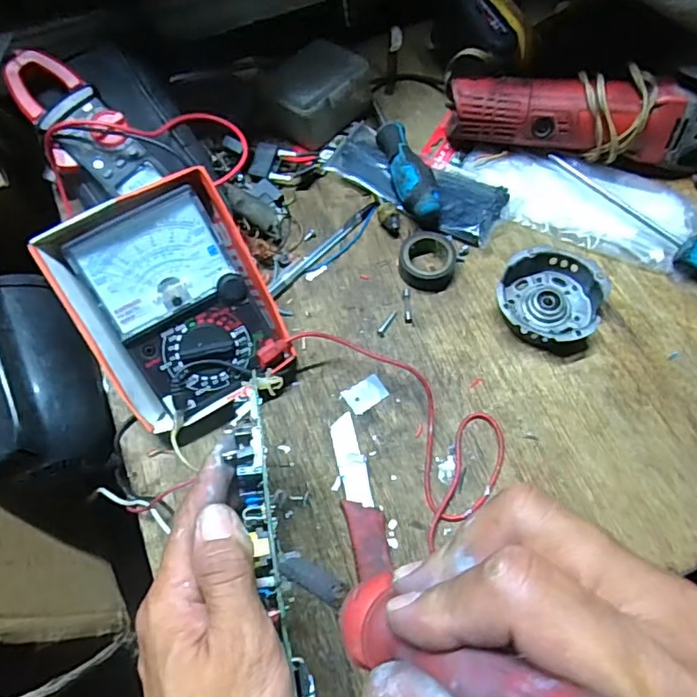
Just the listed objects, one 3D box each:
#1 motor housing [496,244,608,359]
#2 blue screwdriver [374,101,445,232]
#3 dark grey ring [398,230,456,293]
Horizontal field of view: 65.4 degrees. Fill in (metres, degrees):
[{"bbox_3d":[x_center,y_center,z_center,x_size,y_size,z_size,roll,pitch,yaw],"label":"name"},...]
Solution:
[{"bbox_3d":[0.167,-0.042,0.452,0.083,0.029,0.079,-1,65,1],"label":"motor housing"},{"bbox_3d":[0.052,-0.183,0.513,0.032,0.028,0.150,-15,65,-5],"label":"blue screwdriver"},{"bbox_3d":[0.069,-0.080,0.477,0.049,0.024,0.054,1,65,2],"label":"dark grey ring"}]

